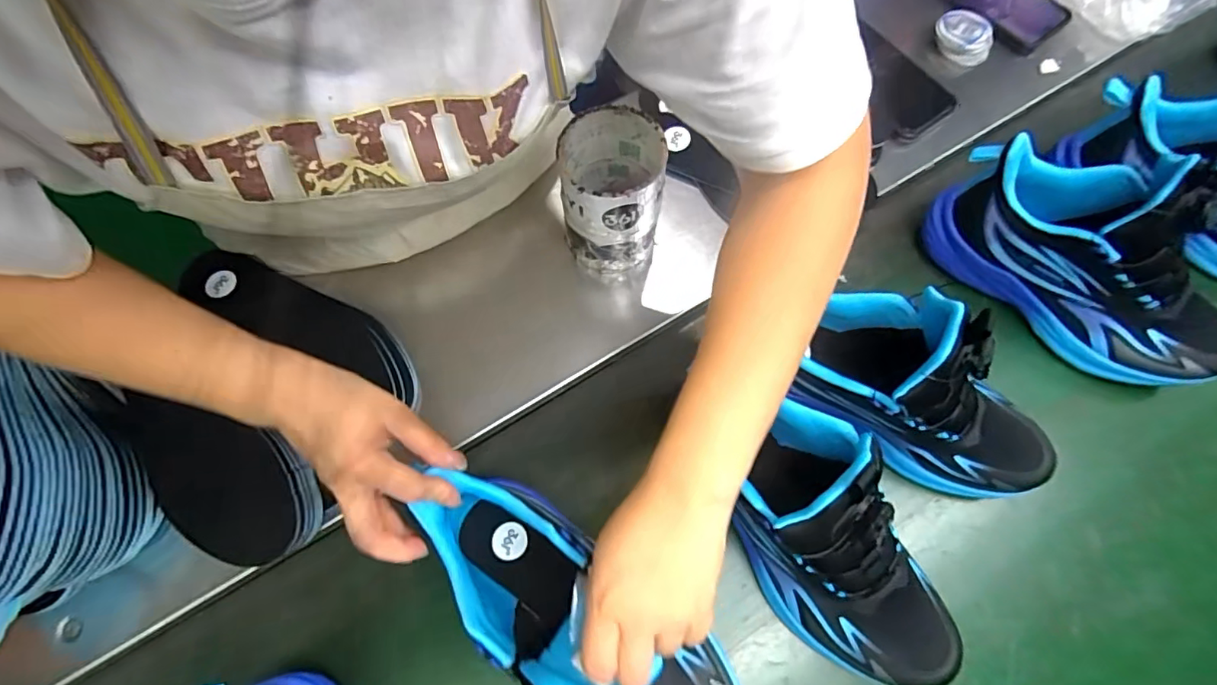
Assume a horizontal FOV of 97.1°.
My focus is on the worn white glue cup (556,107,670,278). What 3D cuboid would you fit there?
[{"bbox_3d":[0.003,-0.121,0.452,0.075,0.120,0.082,0,71,1],"label":"worn white glue cup"}]

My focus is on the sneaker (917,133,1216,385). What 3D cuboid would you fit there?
[{"bbox_3d":[0.400,-0.072,0.431,0.251,0.119,0.098,42,76,14],"label":"sneaker"}]

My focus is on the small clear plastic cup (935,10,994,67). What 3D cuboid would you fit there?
[{"bbox_3d":[0.378,-0.324,0.572,0.061,0.023,0.049,34,73,11],"label":"small clear plastic cup"}]

